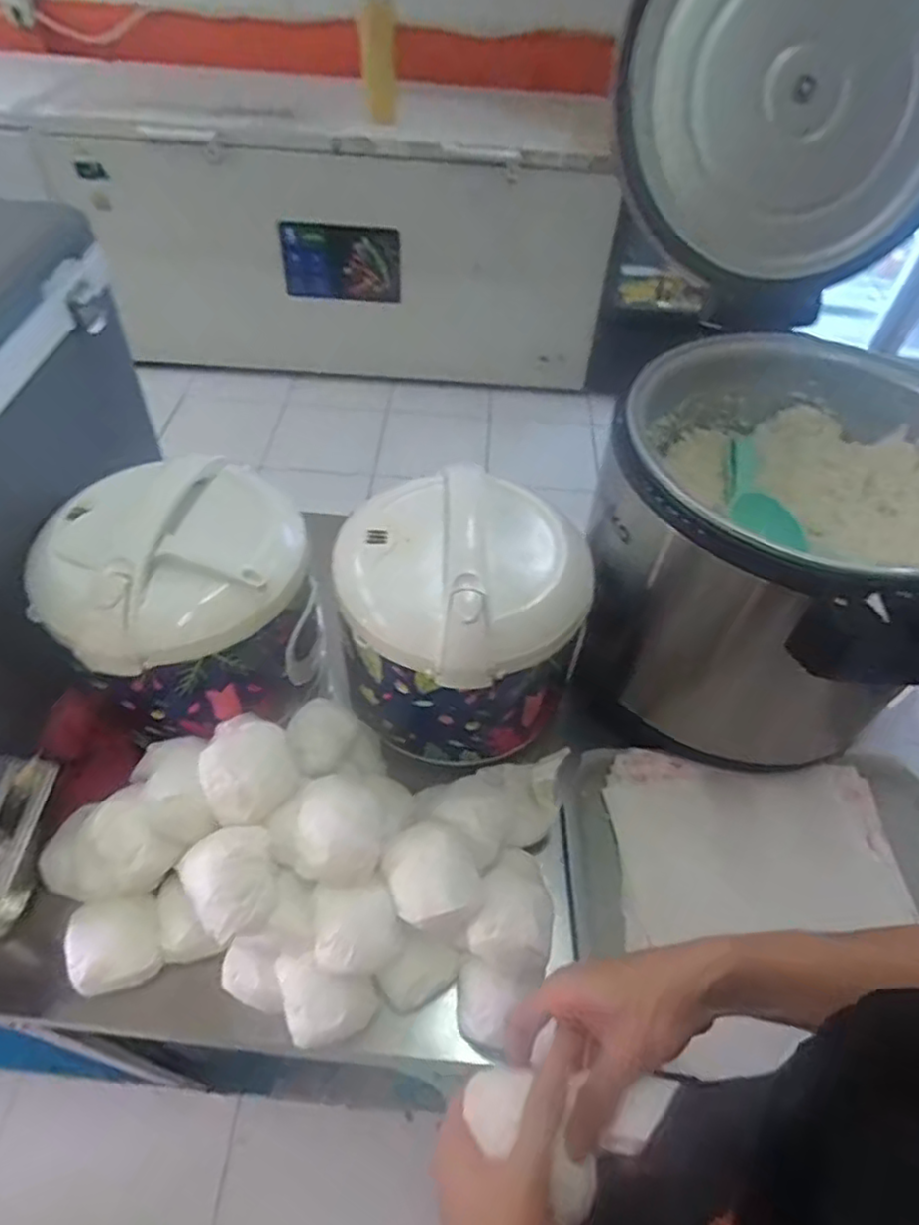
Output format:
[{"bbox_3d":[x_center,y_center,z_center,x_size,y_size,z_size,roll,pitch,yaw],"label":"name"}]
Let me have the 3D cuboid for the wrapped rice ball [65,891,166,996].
[{"bbox_3d":[-0.299,0.286,0.574,0.073,0.048,0.067,2,49,-2],"label":"wrapped rice ball"}]

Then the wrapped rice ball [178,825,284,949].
[{"bbox_3d":[-0.181,0.221,0.540,0.069,0.064,0.071,2,49,-2],"label":"wrapped rice ball"}]

